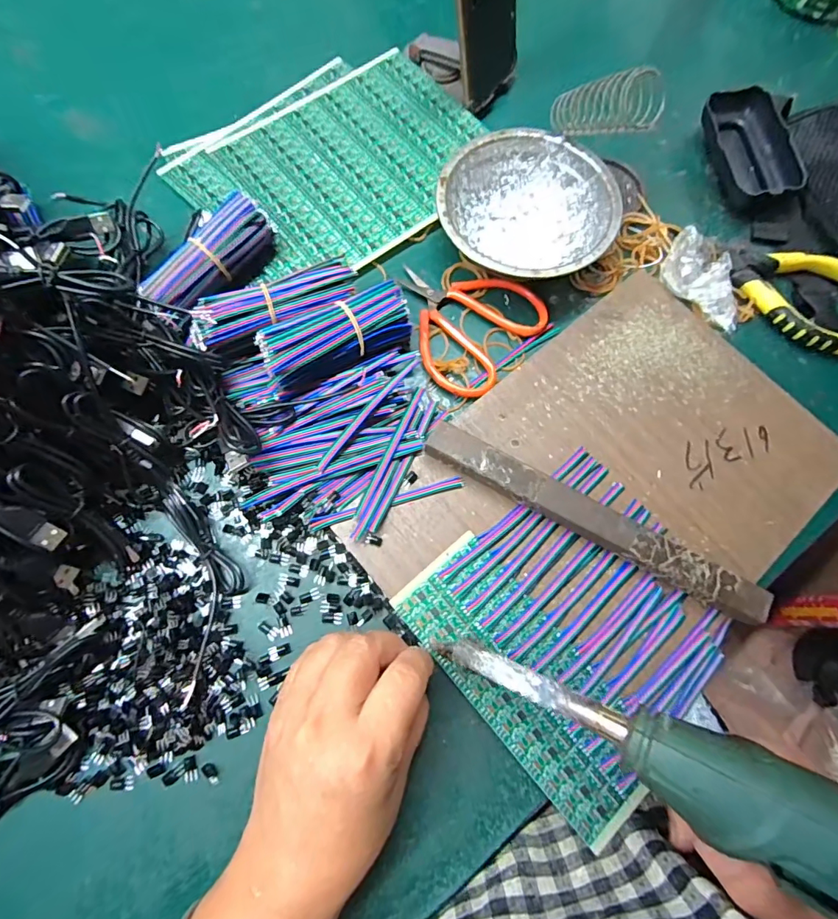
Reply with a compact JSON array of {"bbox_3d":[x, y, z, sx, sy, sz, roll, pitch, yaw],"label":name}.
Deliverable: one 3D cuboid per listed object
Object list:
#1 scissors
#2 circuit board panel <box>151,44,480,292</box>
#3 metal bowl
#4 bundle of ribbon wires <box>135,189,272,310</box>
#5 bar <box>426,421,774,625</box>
[{"bbox_3d":[0.029,-0.105,0.336,0.106,0.005,0.097,42,76,11],"label":"scissors"},{"bbox_3d":[-0.067,-0.242,0.378,0.224,0.017,0.184,-36,77,-12],"label":"circuit board panel"},{"bbox_3d":[0.078,-0.179,0.344,0.124,0.039,0.118,1,72,-2],"label":"metal bowl"},{"bbox_3d":[-0.143,-0.137,0.319,0.029,0.035,0.095,36,74,10],"label":"bundle of ribbon wires"},{"bbox_3d":[0.104,0.036,0.284,0.213,0.021,0.025,28,73,7],"label":"bar"}]

